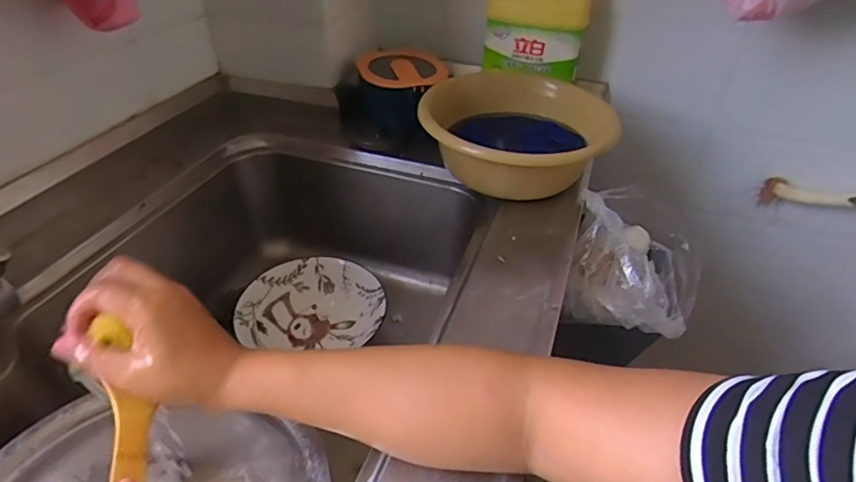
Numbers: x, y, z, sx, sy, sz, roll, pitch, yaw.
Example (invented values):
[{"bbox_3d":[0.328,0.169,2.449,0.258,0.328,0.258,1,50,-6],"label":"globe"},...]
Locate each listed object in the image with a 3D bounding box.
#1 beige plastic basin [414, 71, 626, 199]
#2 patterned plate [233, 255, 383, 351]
[{"bbox_3d":[0.114,-0.138,0.704,0.248,0.099,0.234,14,40,16],"label":"beige plastic basin"},{"bbox_3d":[-0.160,0.106,0.726,0.188,0.061,0.185,1,38,0],"label":"patterned plate"}]

